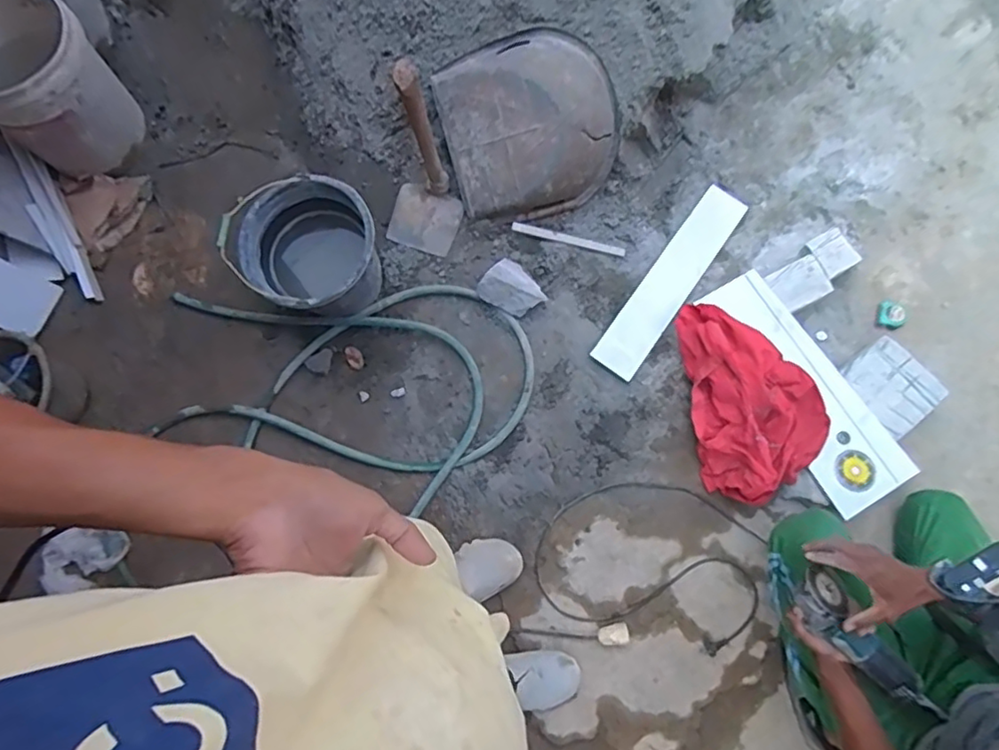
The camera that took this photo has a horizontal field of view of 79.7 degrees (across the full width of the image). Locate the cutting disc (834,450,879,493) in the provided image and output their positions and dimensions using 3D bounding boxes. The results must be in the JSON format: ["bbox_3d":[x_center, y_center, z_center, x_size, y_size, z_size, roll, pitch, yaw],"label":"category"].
[{"bbox_3d":[0.799,0.215,1.341,0.088,0.007,0.093,0,83,4],"label":"cutting disc"}]

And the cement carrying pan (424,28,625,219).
[{"bbox_3d":[0.071,-0.587,1.436,0.385,0.184,0.406,0,115,29],"label":"cement carrying pan"}]

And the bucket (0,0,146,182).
[{"bbox_3d":[-1.053,-0.664,1.413,0.310,0.358,0.288,0,76,0],"label":"bucket"}]

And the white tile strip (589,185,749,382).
[{"bbox_3d":[0.437,-0.241,1.508,0.120,0.014,0.568,36,80,9],"label":"white tile strip"}]

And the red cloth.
[{"bbox_3d":[0.571,0.048,1.354,0.256,0.172,0.436,-12,77,-2],"label":"red cloth"}]

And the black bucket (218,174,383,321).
[{"bbox_3d":[-0.431,-0.267,1.390,0.309,0.235,0.306,0,77,1],"label":"black bucket"}]

